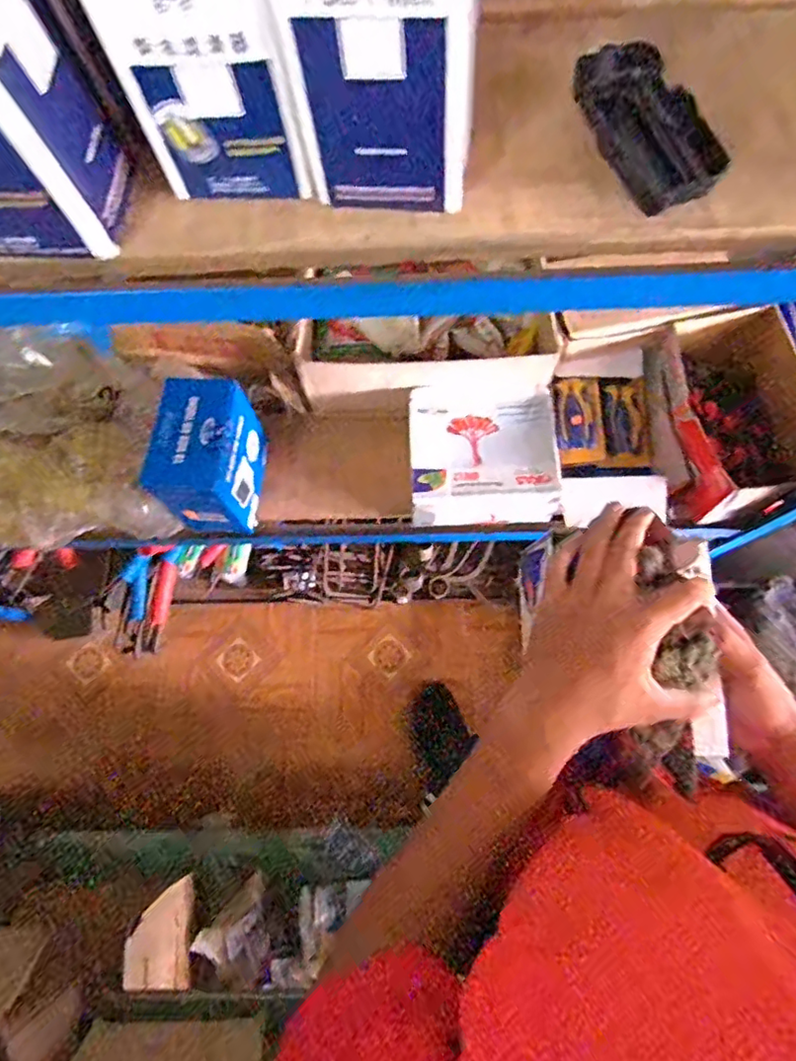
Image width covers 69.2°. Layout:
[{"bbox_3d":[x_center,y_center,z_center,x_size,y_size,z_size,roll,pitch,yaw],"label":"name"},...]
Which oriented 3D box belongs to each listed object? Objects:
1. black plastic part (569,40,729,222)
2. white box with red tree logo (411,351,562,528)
[{"bbox_3d":[0.142,-0.239,0.336,0.045,0.027,0.112,-23,74,-5],"label":"black plastic part"},{"bbox_3d":[0.117,-0.118,0.800,0.198,0.071,0.207,-3,73,1],"label":"white box with red tree logo"}]

